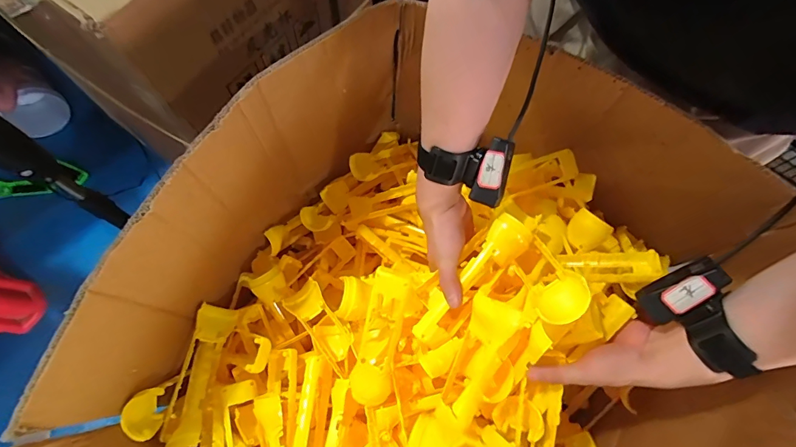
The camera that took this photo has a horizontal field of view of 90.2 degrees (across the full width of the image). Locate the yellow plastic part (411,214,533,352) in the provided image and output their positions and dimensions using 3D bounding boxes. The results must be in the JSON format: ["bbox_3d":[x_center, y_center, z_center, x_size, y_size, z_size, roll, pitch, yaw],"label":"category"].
[{"bbox_3d":[0.077,0.063,0.431,0.044,0.030,0.163,42,87,12],"label":"yellow plastic part"}]

